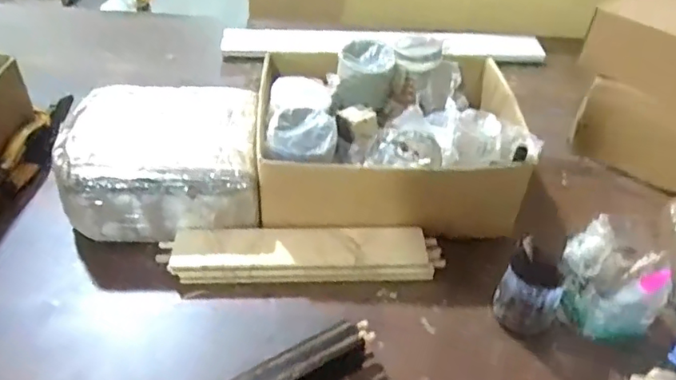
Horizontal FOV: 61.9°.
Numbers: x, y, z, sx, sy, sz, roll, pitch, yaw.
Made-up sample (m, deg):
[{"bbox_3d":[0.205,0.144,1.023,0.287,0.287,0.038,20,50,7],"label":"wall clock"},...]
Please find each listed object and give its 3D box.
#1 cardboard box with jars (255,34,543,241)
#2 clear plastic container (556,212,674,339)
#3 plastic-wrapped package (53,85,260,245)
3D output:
[{"bbox_3d":[0.063,-0.074,0.729,0.321,0.160,0.252,2,42,0],"label":"cardboard box with jars"},{"bbox_3d":[0.284,0.095,0.588,0.104,0.118,0.087,31,49,29],"label":"clear plastic container"},{"bbox_3d":[-0.213,-0.033,0.701,0.225,0.108,0.187,-3,42,-6],"label":"plastic-wrapped package"}]

